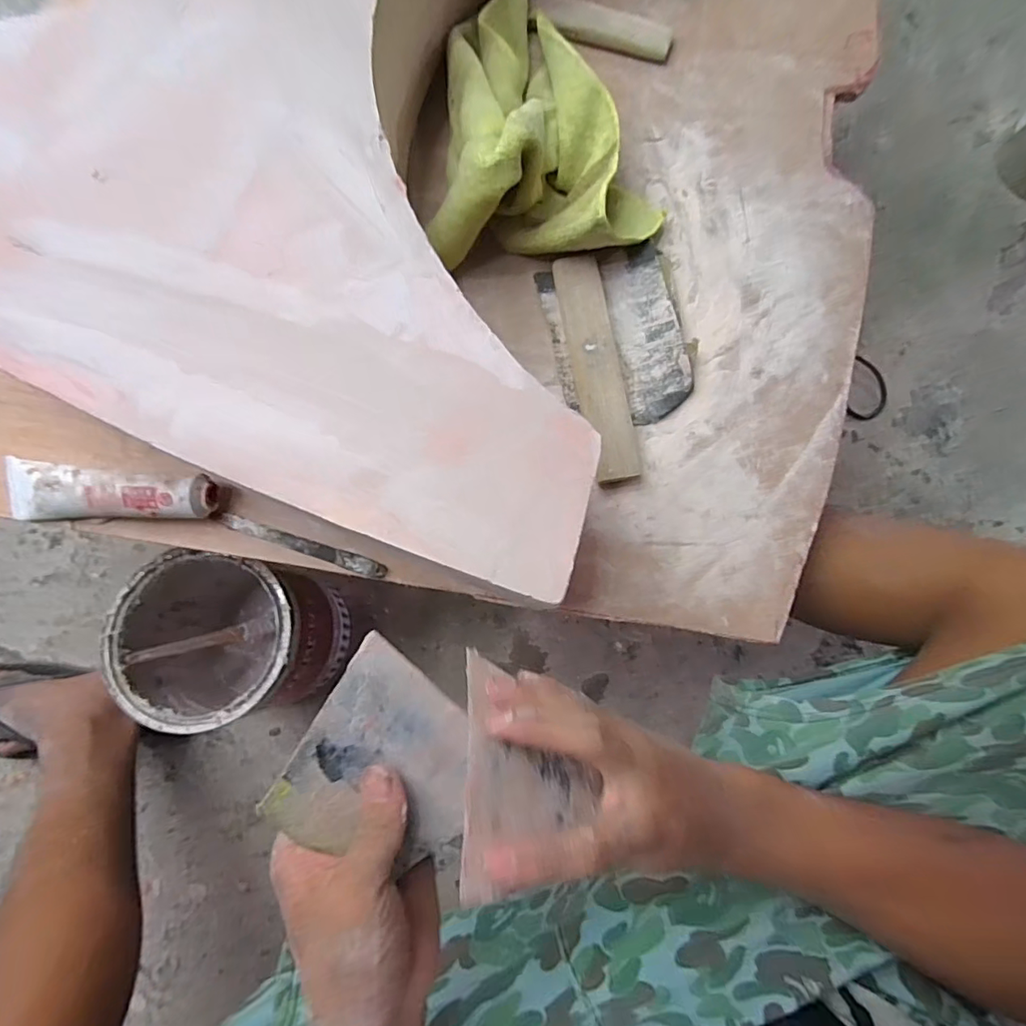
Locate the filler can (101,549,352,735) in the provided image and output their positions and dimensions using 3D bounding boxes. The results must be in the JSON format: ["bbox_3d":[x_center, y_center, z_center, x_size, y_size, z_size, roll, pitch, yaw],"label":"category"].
[{"bbox_3d":[-0.294,0.133,0.565,0.177,0.204,0.148,8,80,0],"label":"filler can"}]

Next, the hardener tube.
[{"bbox_3d":[-0.318,-0.016,0.411,0.166,0.026,0.043,3,80,-1],"label":"hardener tube"}]

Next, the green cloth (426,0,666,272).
[{"bbox_3d":[0.031,-0.353,0.447,0.193,0.090,0.274,-1,80,-1],"label":"green cloth"}]

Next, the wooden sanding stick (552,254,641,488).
[{"bbox_3d":[0.070,-0.123,0.446,0.040,0.019,0.198,-9,80,-3],"label":"wooden sanding stick"}]

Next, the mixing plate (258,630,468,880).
[{"bbox_3d":[-0.060,0.128,0.267,0.090,0.008,0.099,33,89,-9],"label":"mixing plate"}]

